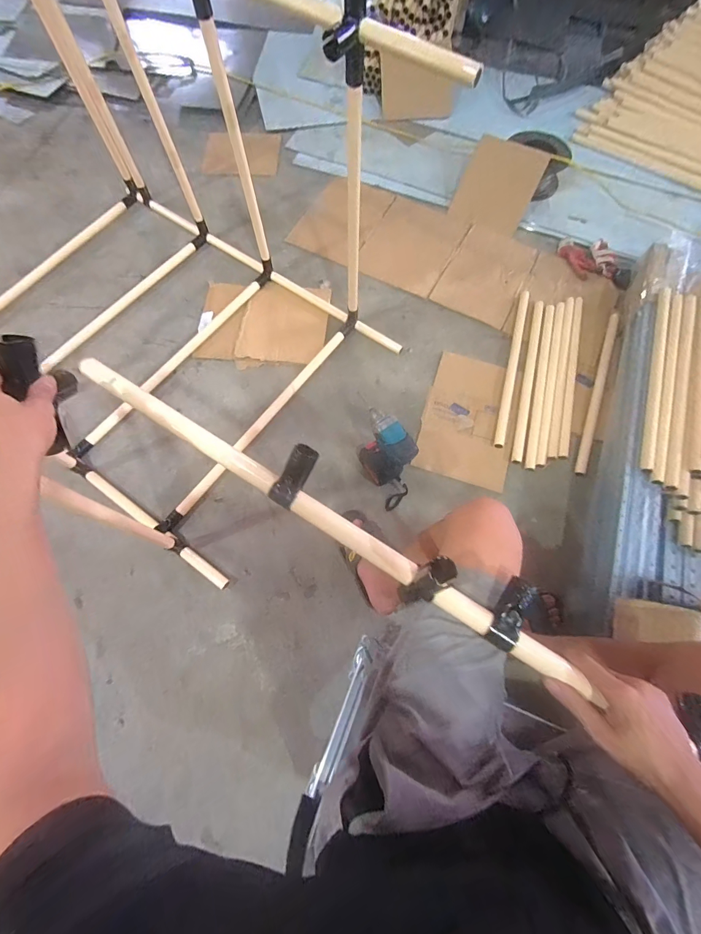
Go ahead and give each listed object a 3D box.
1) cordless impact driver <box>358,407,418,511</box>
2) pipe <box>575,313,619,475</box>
[{"bbox_3d":[0.091,-0.020,0.936,0.073,0.234,0.187,-27,74,-10],"label":"cordless impact driver"},{"bbox_3d":[0.749,-0.237,1.136,0.029,0.034,0.587,22,72,6],"label":"pipe"}]

